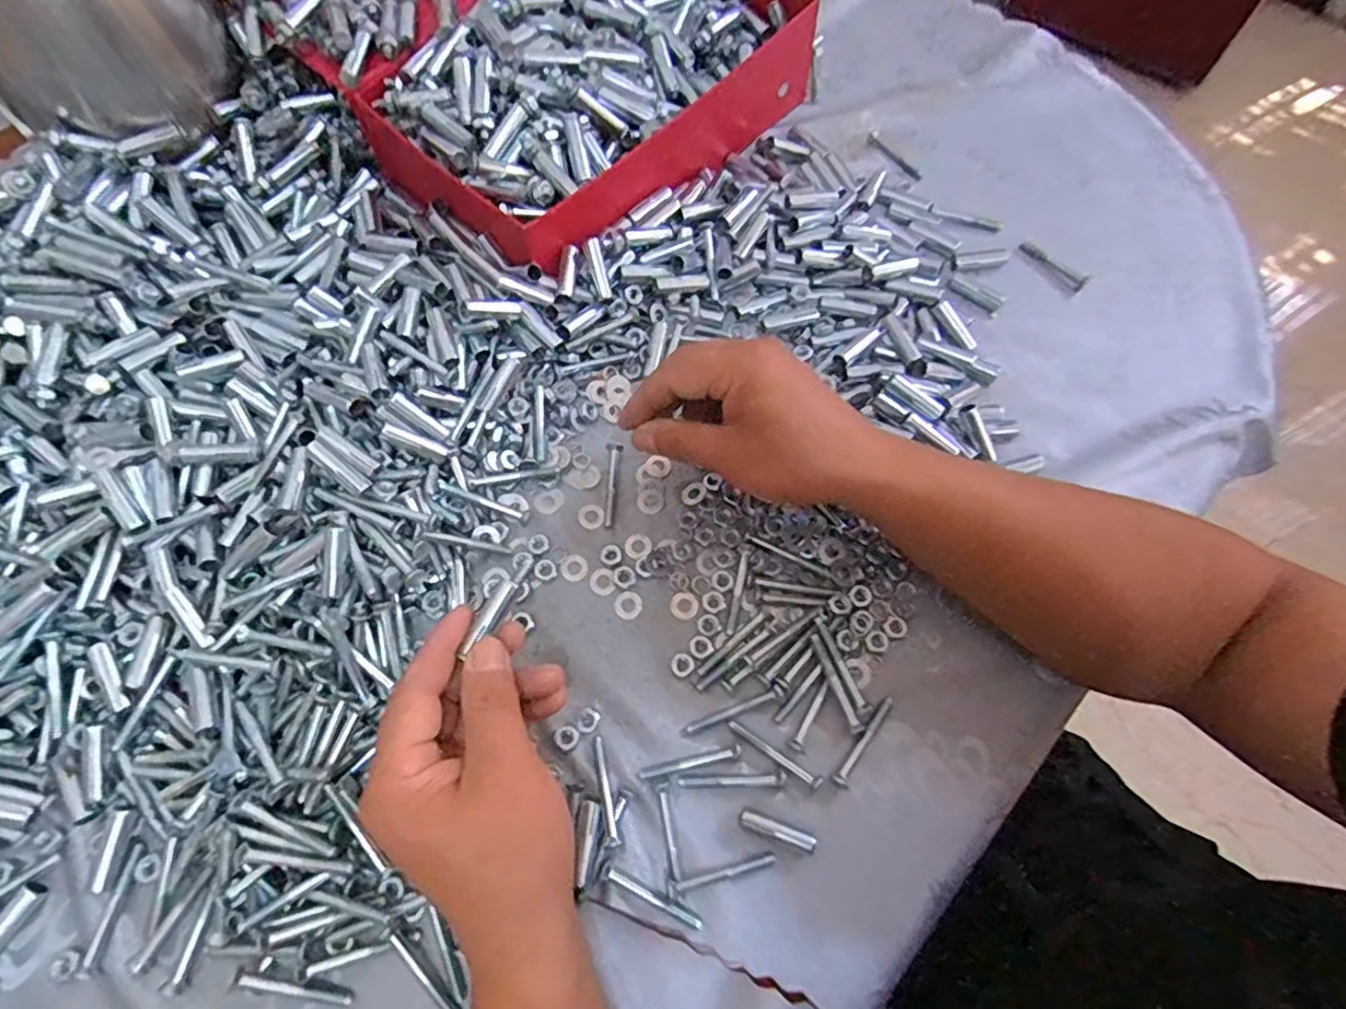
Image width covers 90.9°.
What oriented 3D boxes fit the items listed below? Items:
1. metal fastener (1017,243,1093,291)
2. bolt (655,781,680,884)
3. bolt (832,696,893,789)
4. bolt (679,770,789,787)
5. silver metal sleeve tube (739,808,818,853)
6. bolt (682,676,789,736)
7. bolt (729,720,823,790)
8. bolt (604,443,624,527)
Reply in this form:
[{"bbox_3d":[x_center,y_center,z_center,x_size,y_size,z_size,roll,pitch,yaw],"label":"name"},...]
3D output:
[{"bbox_3d":[0.280,-0.177,0.488,0.013,0.008,0.054,-43,74,-15],"label":"metal fastener"},{"bbox_3d":[-0.002,0.168,0.342,0.007,0.004,0.045,-8,68,-3],"label":"bolt"},{"bbox_3d":[0.103,0.127,0.358,0.008,0.006,0.055,35,72,13],"label":"bolt"},{"bbox_3d":[0.031,0.146,0.351,0.056,0.004,0.007,-4,68,-1],"label":"bolt"},{"bbox_3d":[0.054,0.168,0.340,0.040,0.007,0.008,21,69,8],"label":"silver metal sleeve tube"},{"bbox_3d":[0.034,0.110,0.365,0.062,0.005,0.009,-21,69,-8],"label":"bolt"},{"bbox_3d":[0.054,0.134,0.355,0.055,0.004,0.007,31,71,12],"label":"bolt"},{"bbox_3d":[-0.037,-0.013,0.419,0.010,0.005,0.055,0,68,0],"label":"bolt"}]

